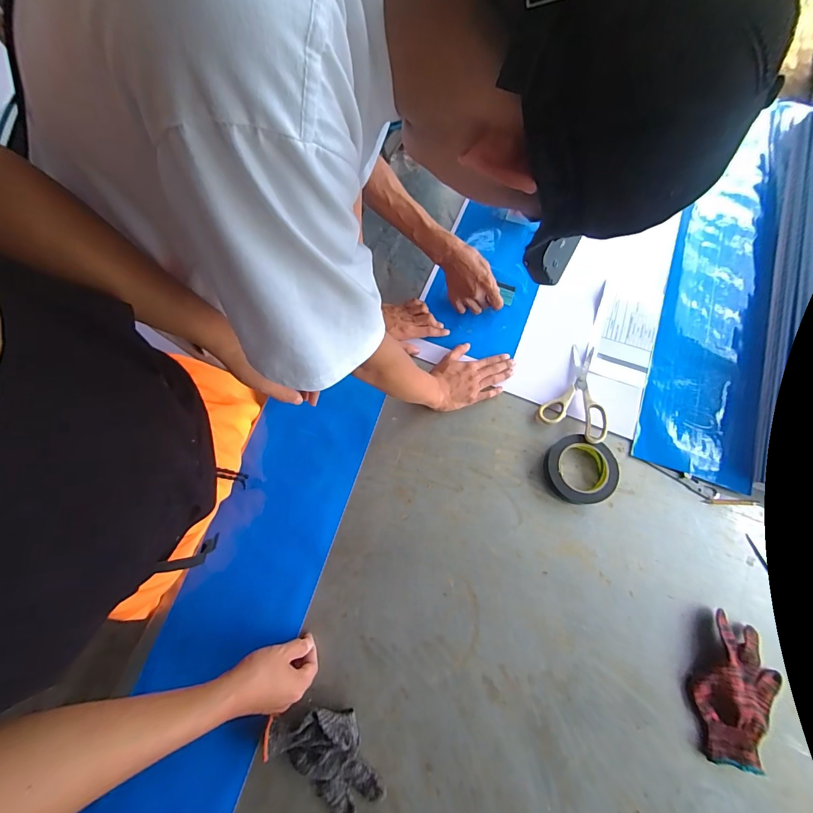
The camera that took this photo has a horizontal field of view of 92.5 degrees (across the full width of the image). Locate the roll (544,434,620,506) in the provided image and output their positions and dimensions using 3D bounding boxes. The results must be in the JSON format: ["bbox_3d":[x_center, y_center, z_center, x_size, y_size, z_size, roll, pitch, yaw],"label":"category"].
[{"bbox_3d":[0.291,0.105,0.650,0.111,0.025,0.113,0,72,0],"label":"roll"}]

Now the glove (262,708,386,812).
[{"bbox_3d":[-0.104,0.468,0.525,0.169,0.039,0.102,35,75,11],"label":"glove"}]

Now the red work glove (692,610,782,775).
[{"bbox_3d":[0.472,0.409,0.555,0.105,0.027,0.181,28,74,9],"label":"red work glove"}]

